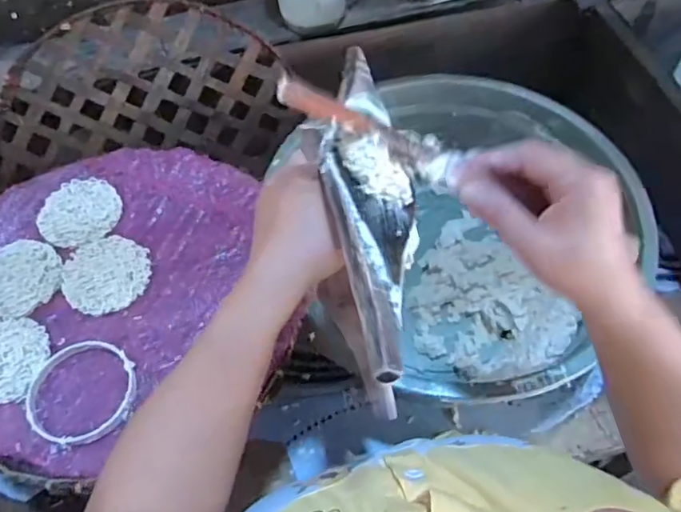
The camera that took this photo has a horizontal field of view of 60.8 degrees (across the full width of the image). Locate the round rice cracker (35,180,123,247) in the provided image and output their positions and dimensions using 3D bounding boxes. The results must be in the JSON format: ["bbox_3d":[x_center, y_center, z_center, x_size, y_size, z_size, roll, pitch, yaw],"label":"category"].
[{"bbox_3d":[-0.266,-0.046,0.593,0.080,0.005,0.080,-1,61,2],"label":"round rice cracker"}]

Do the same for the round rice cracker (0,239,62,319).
[{"bbox_3d":[-0.312,0.020,0.560,0.085,0.008,0.078,-1,61,2],"label":"round rice cracker"}]

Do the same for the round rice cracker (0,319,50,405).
[{"bbox_3d":[-0.302,0.092,0.516,0.073,0.008,0.076,-1,61,2],"label":"round rice cracker"}]

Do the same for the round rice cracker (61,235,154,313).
[{"bbox_3d":[-0.225,0.015,0.555,0.081,0.004,0.077,-1,61,2],"label":"round rice cracker"}]

